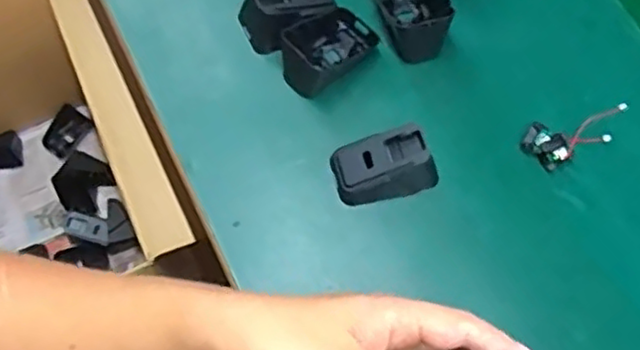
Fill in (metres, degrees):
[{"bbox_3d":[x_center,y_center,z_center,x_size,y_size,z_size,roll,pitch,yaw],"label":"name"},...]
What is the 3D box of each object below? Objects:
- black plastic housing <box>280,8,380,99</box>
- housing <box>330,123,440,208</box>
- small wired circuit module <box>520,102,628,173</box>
[{"bbox_3d":[0.006,-0.091,0.485,0.075,0.035,0.049,-37,73,-12],"label":"black plastic housing"},{"bbox_3d":[0.044,-0.006,0.454,0.066,0.040,0.038,-11,70,-3],"label":"housing"},{"bbox_3d":[0.180,-0.034,0.461,0.081,0.022,0.033,-28,71,-9],"label":"small wired circuit module"}]

